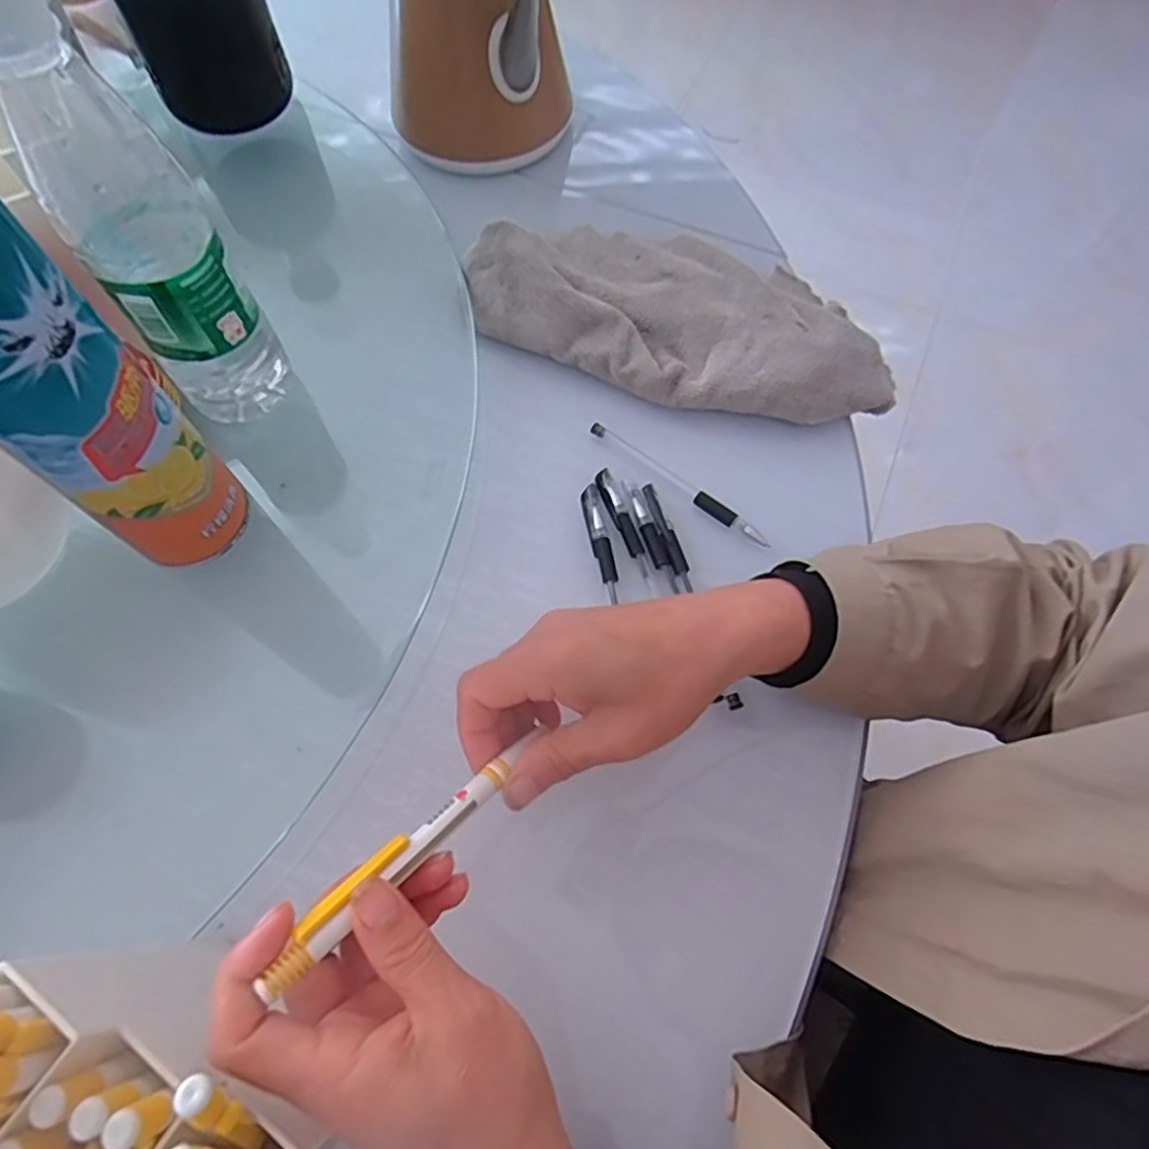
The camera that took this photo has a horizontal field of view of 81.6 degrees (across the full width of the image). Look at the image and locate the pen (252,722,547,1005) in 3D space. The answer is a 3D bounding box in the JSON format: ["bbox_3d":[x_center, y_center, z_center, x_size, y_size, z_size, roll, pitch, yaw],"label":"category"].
[{"bbox_3d":[-0.057,0.099,0.252,0.012,0.014,0.129,39,48,18],"label":"pen"}]

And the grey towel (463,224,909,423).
[{"bbox_3d":[0.081,-0.187,0.452,0.285,0.049,0.152,26,68,12],"label":"grey towel"}]

